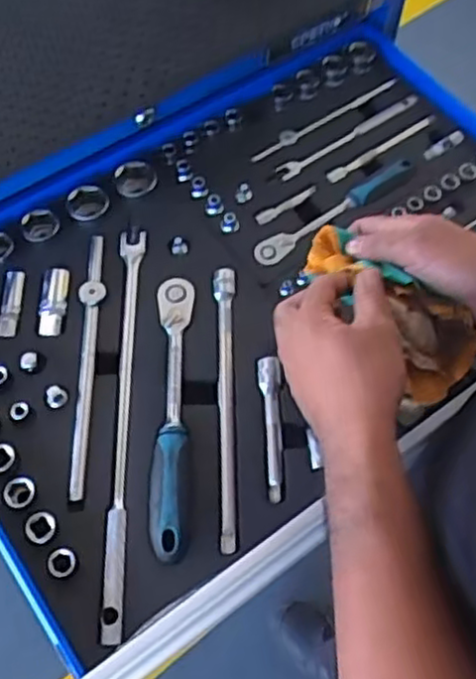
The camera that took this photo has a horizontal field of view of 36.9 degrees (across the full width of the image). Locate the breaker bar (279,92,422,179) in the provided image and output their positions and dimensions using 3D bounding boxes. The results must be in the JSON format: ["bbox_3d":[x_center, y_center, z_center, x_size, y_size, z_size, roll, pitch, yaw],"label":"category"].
[{"bbox_3d":[0.116,-0.211,0.733,0.188,0.012,0.017,-35,69,-17],"label":"breaker bar"}]

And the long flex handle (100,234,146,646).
[{"bbox_3d":[-0.096,0.055,0.586,0.024,0.021,0.350,0,63,-2],"label":"long flex handle"}]

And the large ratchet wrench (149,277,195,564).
[{"bbox_3d":[-0.054,0.052,0.581,0.030,0.026,0.243,1,63,-2],"label":"large ratchet wrench"}]

